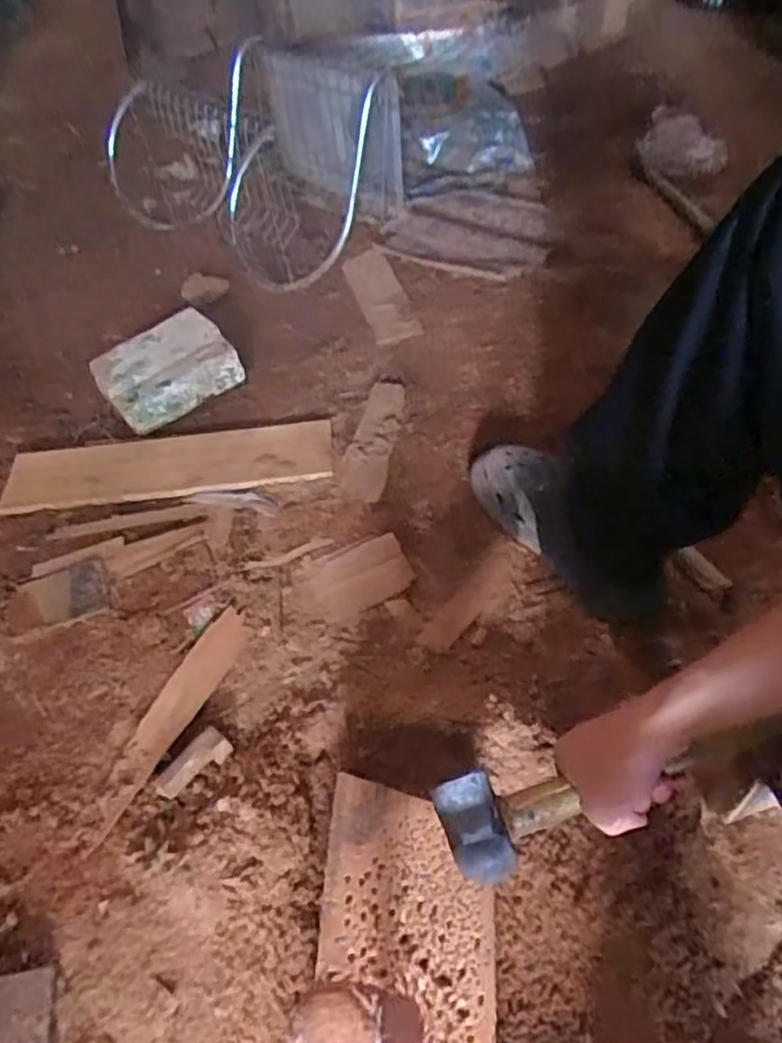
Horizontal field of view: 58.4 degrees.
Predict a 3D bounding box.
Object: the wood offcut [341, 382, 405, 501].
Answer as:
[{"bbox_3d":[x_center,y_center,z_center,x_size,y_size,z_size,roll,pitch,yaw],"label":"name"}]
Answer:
[{"bbox_3d":[-0.020,-0.116,0.917,0.055,0.011,0.219,7,52,10],"label":"wood offcut"}]

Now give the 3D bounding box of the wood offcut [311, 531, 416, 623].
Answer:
[{"bbox_3d":[-0.033,0.062,0.778,0.110,0.016,0.081,-24,53,-15],"label":"wood offcut"}]

